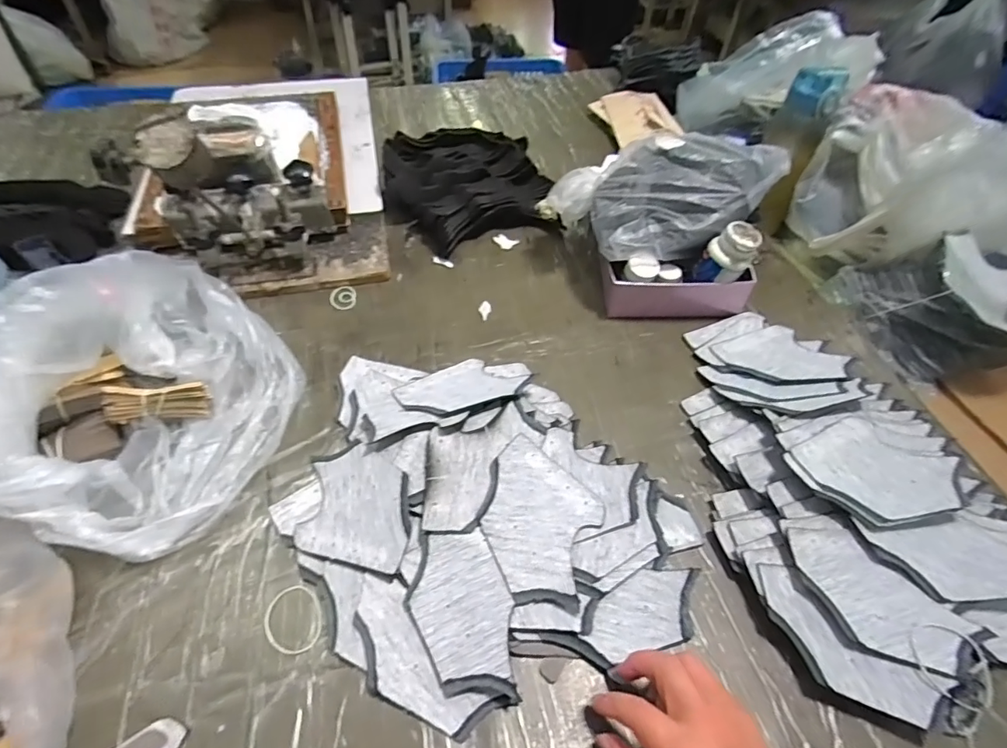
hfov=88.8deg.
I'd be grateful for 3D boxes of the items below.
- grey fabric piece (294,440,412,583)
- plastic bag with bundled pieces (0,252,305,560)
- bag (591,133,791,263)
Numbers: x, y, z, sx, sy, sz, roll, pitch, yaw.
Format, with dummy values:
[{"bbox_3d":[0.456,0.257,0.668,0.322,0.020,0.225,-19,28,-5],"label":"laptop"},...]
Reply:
[{"bbox_3d":[-0.132,0.121,0.472,0.106,0.022,0.112,6,49,5],"label":"grey fabric piece"},{"bbox_3d":[-0.329,0.009,0.475,0.205,0.162,0.271,20,52,16],"label":"plastic bag with bundled pieces"},{"bbox_3d":[0.216,-0.212,0.605,0.219,0.084,0.121,-6,55,-5],"label":"bag"}]

